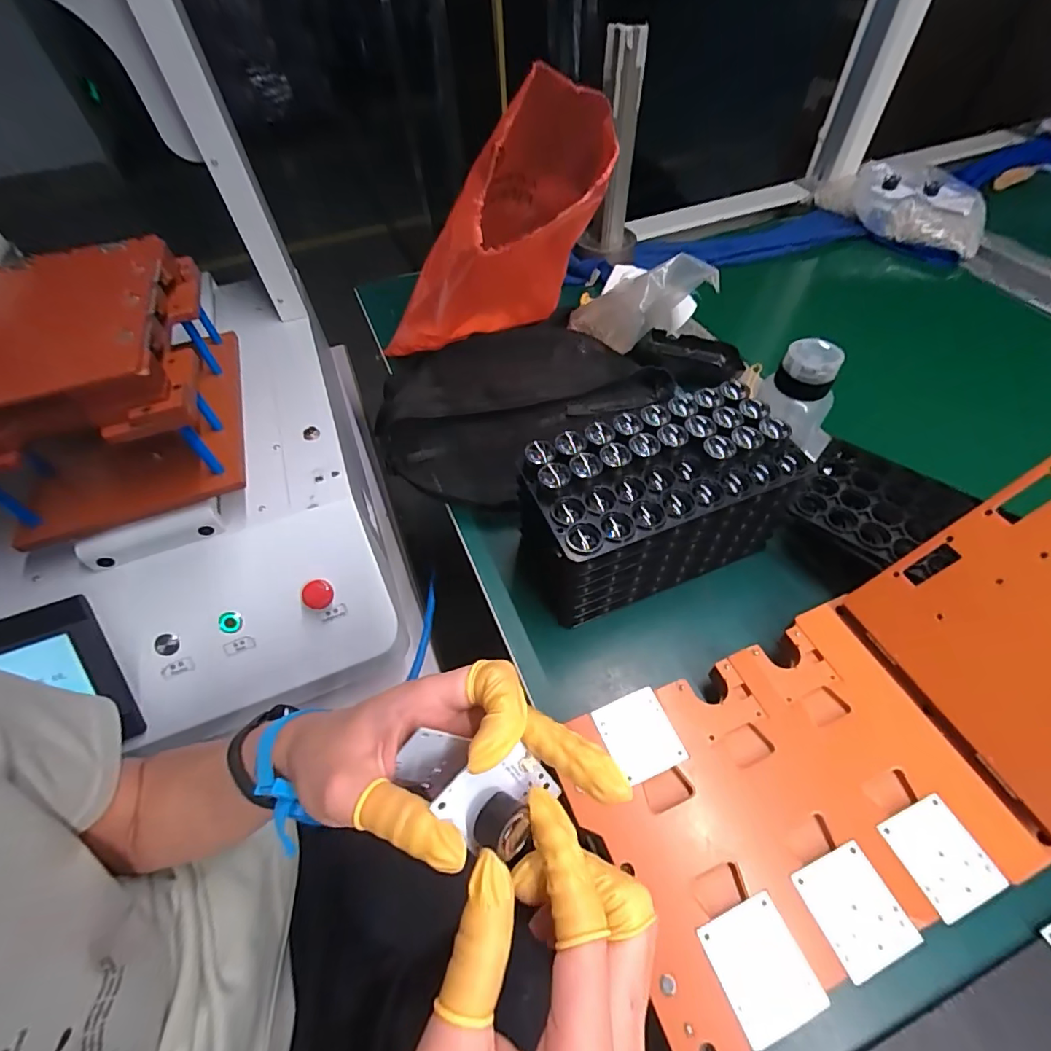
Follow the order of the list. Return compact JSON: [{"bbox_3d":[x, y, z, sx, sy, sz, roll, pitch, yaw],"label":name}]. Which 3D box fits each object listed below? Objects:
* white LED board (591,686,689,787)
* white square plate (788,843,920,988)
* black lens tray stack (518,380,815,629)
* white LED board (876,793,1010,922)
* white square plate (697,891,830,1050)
[{"bbox_3d":[0.072,0.134,0.313,0.044,0.004,0.048,-21,55,-10],"label":"white LED board"},{"bbox_3d":[0.173,0.200,0.257,0.044,0.004,0.047,-20,55,-10],"label":"white square plate"},{"bbox_3d":[0.098,-0.013,0.382,0.202,0.118,0.101,-18,54,-8],"label":"black lens tray stack"},{"bbox_3d":[0.228,0.181,0.268,0.045,0.004,0.046,-20,55,-10],"label":"white LED board"},{"bbox_3d":[0.118,0.221,0.245,0.044,0.004,0.048,-20,55,-10],"label":"white square plate"}]

